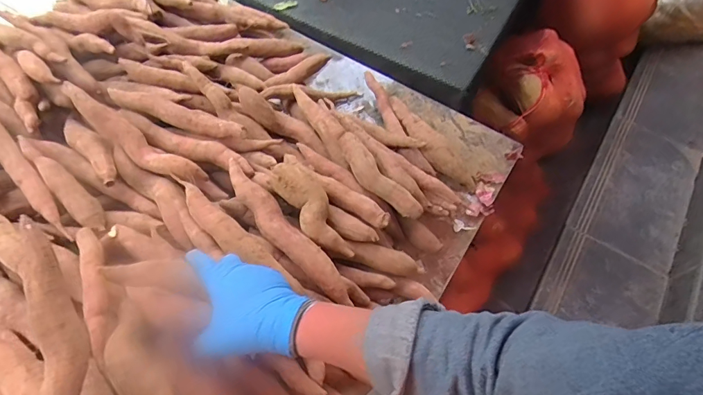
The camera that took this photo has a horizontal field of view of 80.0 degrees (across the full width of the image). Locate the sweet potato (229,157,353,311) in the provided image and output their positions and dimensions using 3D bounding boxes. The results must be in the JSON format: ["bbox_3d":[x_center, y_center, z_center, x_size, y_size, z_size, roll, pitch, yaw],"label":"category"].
[{"bbox_3d":[-0.093,0.043,0.564,0.057,0.037,0.248,-34,69,-20],"label":"sweet potato"}]

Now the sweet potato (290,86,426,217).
[{"bbox_3d":[-0.004,-0.081,0.669,0.047,0.041,0.305,-32,68,-19],"label":"sweet potato"}]

